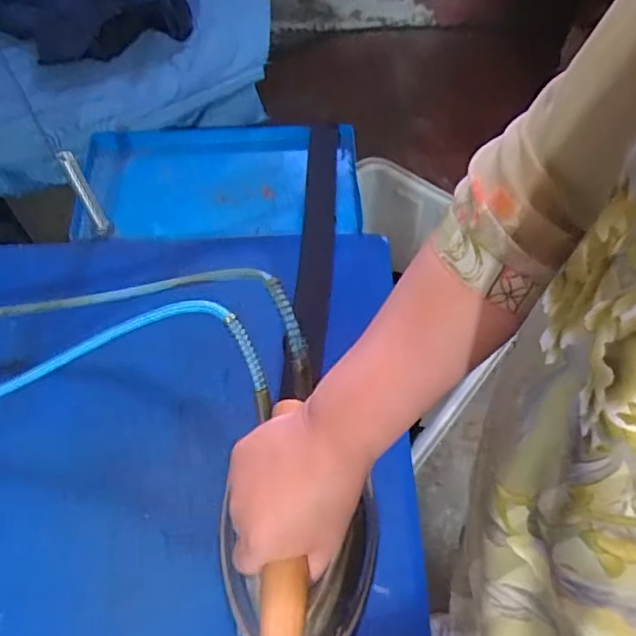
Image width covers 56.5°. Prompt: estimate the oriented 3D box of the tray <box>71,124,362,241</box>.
[{"bbox_3d":[-0.120,-0.180,0.721,0.336,0.034,0.186,-1,58,1],"label":"tray"}]

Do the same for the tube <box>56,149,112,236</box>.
[{"bbox_3d":[-0.258,-0.139,0.656,0.018,0.115,0.020,-29,62,-16],"label":"tube"}]

